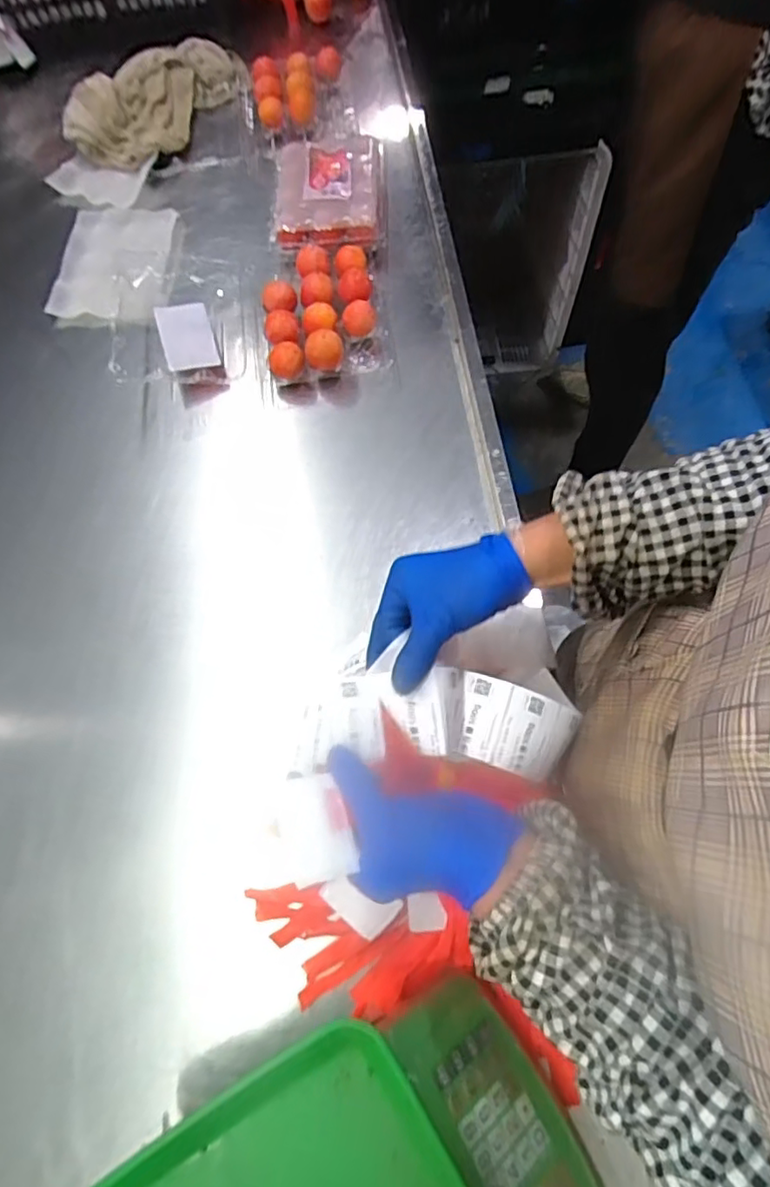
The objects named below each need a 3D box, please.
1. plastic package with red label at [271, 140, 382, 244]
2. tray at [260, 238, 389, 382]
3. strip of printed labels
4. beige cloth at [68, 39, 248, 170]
[{"bbox_3d":[-0.075,-0.559,0.803,0.151,0.062,0.217,-2,70,4],"label":"plastic package with red label"},{"bbox_3d":[-0.074,-0.358,0.739,0.151,0.052,0.207,-4,69,1],"label":"tray"},{"bbox_3d":[0.042,0.087,0.434,0.201,0.028,0.083,5,69,-8],"label":"strip of printed labels"},{"bbox_3d":[-0.322,-0.714,0.874,0.287,0.044,0.144,-33,97,-15],"label":"beige cloth"}]

